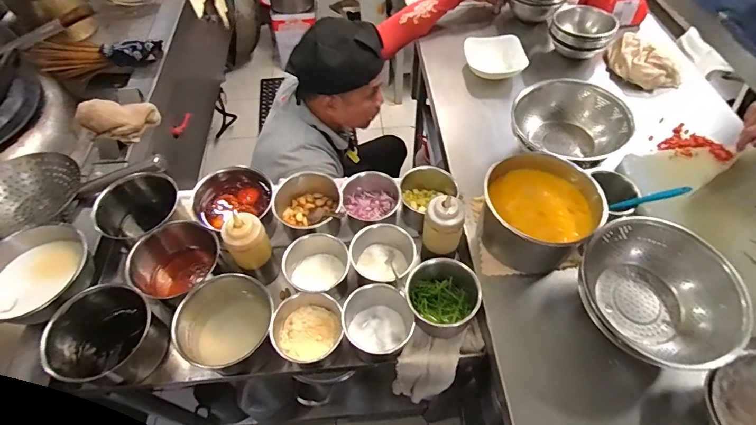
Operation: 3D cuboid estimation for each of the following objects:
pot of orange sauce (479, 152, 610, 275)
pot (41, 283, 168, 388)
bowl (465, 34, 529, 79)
[{"bbox_3d":[0.284,0.007,0.733,0.193,0.126,0.168,14,57,10],"label":"pot of orange sauce"},{"bbox_3d":[-0.451,0.206,0.679,0.140,0.116,0.152,0,55,1],"label":"pot"},{"bbox_3d":[0.307,-0.410,1.068,0.155,0.056,0.134,-1,55,0],"label":"bowl"}]

